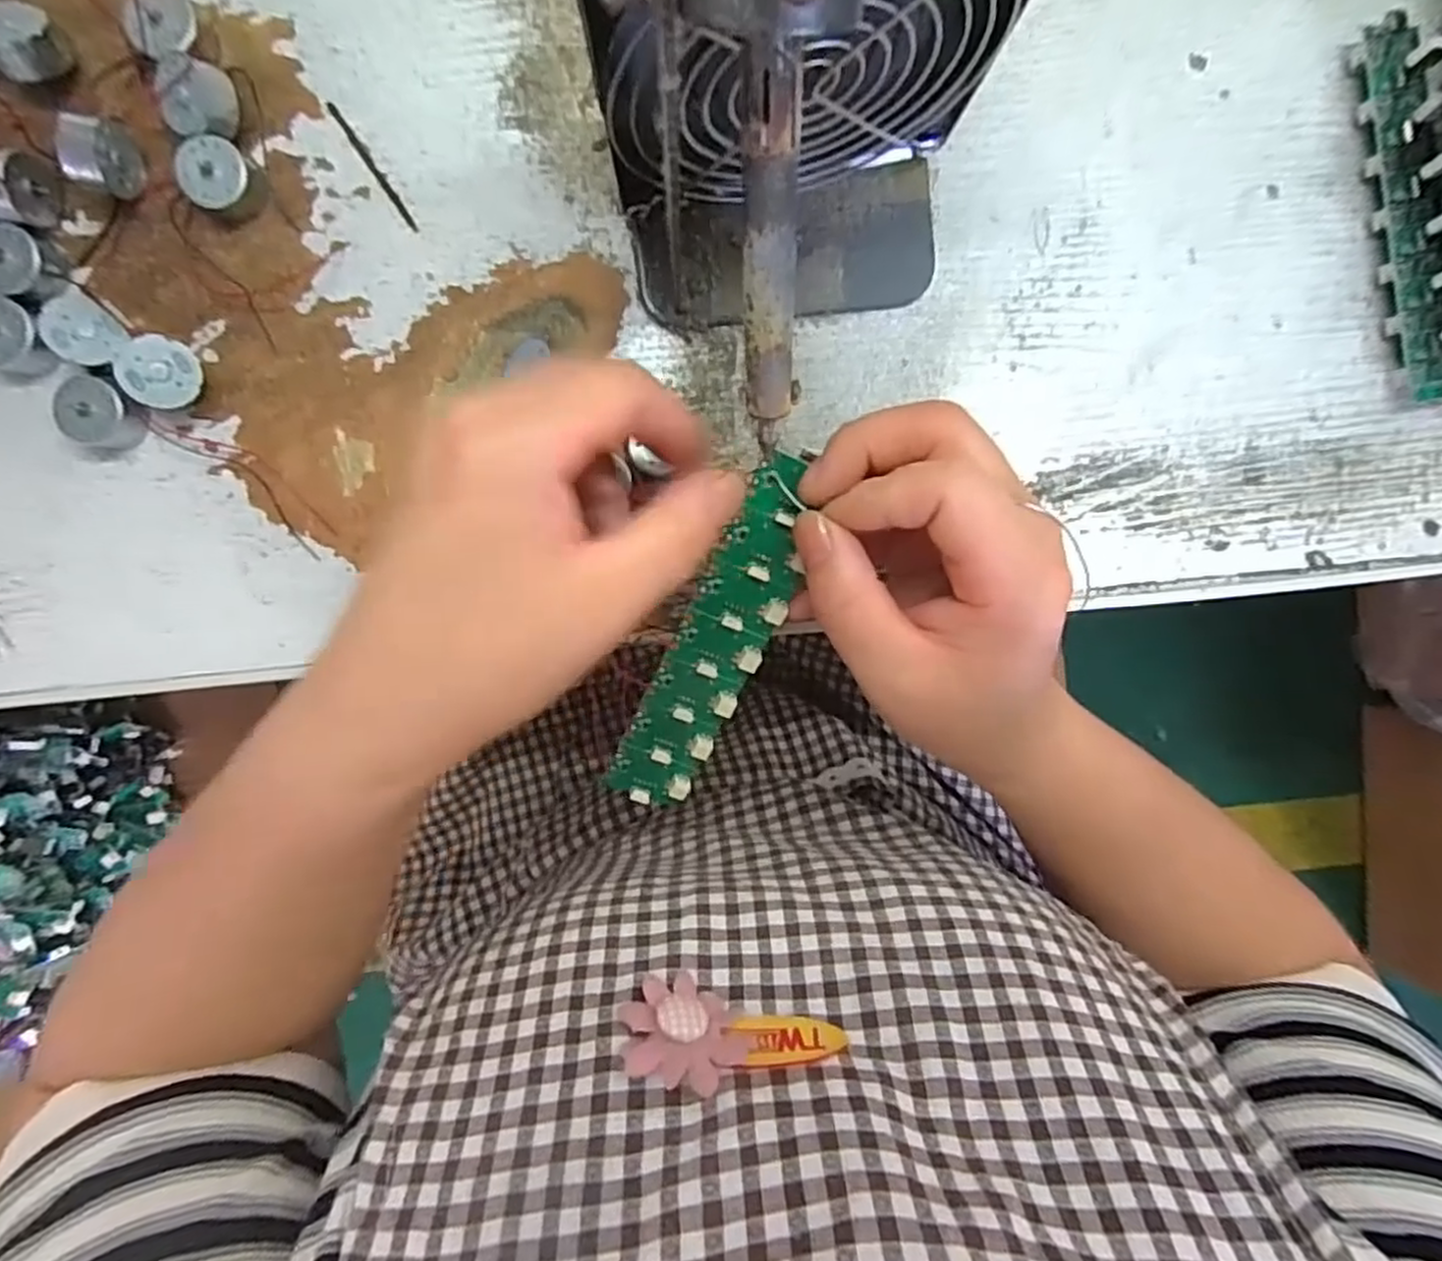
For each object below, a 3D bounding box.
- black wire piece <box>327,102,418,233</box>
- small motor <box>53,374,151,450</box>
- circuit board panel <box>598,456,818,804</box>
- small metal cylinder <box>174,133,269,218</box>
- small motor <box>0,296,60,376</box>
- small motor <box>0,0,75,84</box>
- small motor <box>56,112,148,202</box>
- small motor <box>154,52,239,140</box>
[{"bbox_3d":[-0.127,-0.169,0.262,0.004,0.004,0.052,-35,95,1],"label":"black wire piece"},{"bbox_3d":[-0.222,-0.078,0.260,0.025,0.013,0.024,0,95,-2],"label":"small motor"},{"bbox_3d":[-0.002,0.006,0.247,0.031,0.006,0.132,23,111,-4],"label":"circuit board panel"},{"bbox_3d":[-0.177,-0.160,0.255,0.023,0.014,0.023,0,95,-2],"label":"small metal cylinder"},{"bbox_3d":[-0.252,-0.104,0.255,0.023,0.010,0.023,34,93,-5],"label":"small motor"},{"bbox_3d":[-0.240,-0.203,0.248,0.023,0.017,0.022,43,92,-5],"label":"small motor"},{"bbox_3d":[-0.214,-0.164,0.249,0.013,0.022,0.024,17,94,-4],"label":"small motor"},{"bbox_3d":[-0.181,-0.183,0.251,0.022,0.016,0.025,3,95,-2],"label":"small motor"}]

